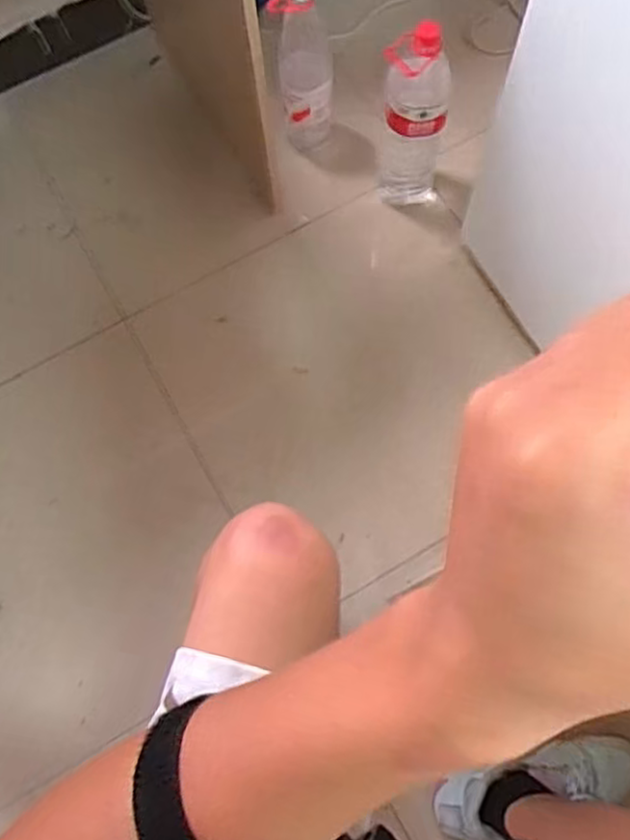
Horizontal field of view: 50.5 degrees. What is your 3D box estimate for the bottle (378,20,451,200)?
[{"bbox_3d":[0.161,-0.482,1.087,0.101,0.315,0.091,4,72,3],"label":"bottle"}]

